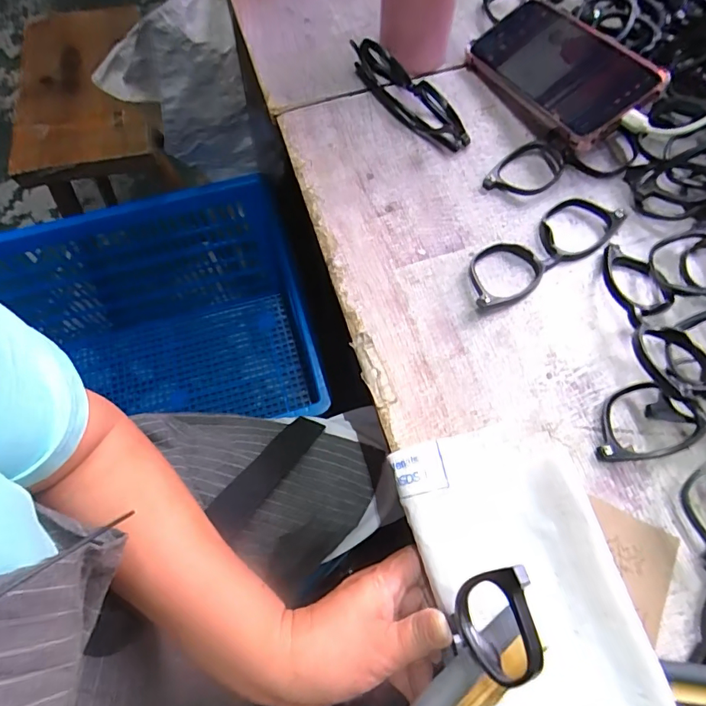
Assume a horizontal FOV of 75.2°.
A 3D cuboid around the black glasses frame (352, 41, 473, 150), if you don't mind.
[{"bbox_3d":[0.049,-0.233,0.403,0.031,0.038,0.135,-31,70,-11],"label":"black glasses frame"}]

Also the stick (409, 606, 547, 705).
[{"bbox_3d":[0.056,0.176,0.238,0.104,0.012,0.029,-28,78,-15],"label":"stick"}]

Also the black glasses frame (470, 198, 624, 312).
[{"bbox_3d":[0.145,-0.082,0.353,0.141,0.012,0.049,-30,70,-10],"label":"black glasses frame"}]

